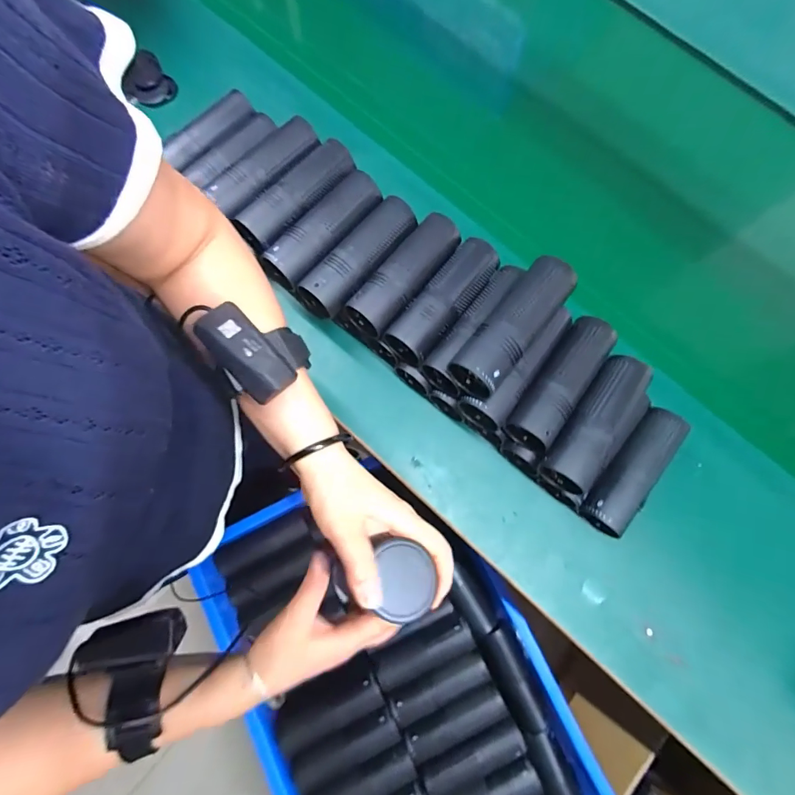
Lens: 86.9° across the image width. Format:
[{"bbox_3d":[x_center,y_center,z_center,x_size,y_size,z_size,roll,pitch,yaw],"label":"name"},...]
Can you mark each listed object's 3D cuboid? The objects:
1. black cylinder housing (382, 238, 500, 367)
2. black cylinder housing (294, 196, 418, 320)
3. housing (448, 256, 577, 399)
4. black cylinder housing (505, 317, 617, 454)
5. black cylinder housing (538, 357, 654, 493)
[{"bbox_3d":[0.056,-0.116,0.499,0.054,0.048,0.164,39,80,7],"label":"black cylinder housing"},{"bbox_3d":[-0.046,-0.170,0.510,0.063,0.055,0.166,38,80,7],"label":"black cylinder housing"},{"bbox_3d":[0.122,-0.074,0.442,0.051,0.061,0.159,39,80,7],"label":"housing"},{"bbox_3d":[0.187,-0.020,0.476,0.055,0.050,0.168,36,79,7],"label":"black cylinder housing"},{"bbox_3d":[0.218,0.024,0.463,0.054,0.046,0.160,31,79,6],"label":"black cylinder housing"}]

